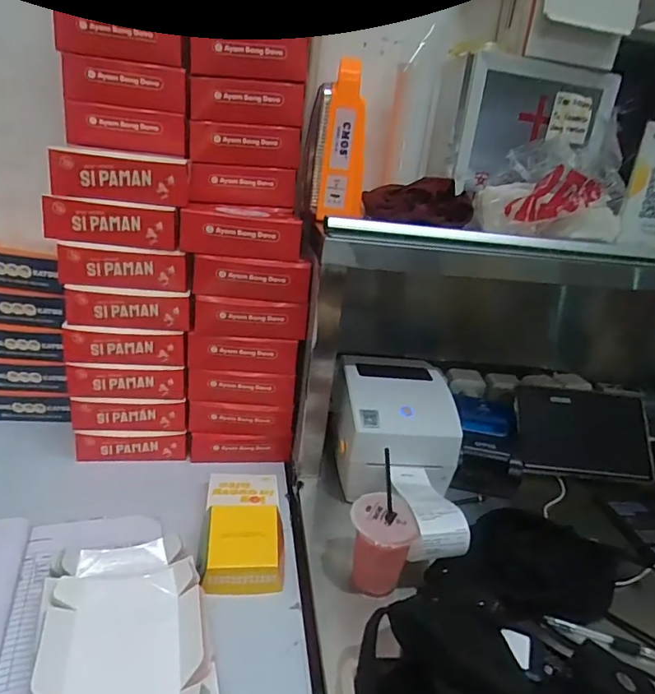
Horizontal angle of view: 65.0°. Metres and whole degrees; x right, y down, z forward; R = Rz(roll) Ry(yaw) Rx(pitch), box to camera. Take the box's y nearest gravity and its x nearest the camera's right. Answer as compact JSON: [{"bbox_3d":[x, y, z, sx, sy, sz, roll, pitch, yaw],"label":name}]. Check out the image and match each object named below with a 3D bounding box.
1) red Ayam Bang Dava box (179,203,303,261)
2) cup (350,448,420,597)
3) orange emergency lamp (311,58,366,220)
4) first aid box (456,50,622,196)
[{"bbox_3d":[-0.135,-0.184,0.790,0.175,0.063,0.127,0,24,-16],"label":"red Ayam Bang Dava box"},{"bbox_3d":[0.065,0.250,0.649,0.080,0.128,0.087,10,23,7],"label":"cup"},{"bbox_3d":[0.020,-0.303,0.767,0.086,0.203,0.056,4,23,-7],"label":"orange emergency lamp"},{"bbox_3d":[0.368,-0.390,0.919,0.298,0.202,0.060,-2,25,-21],"label":"first aid box"}]

